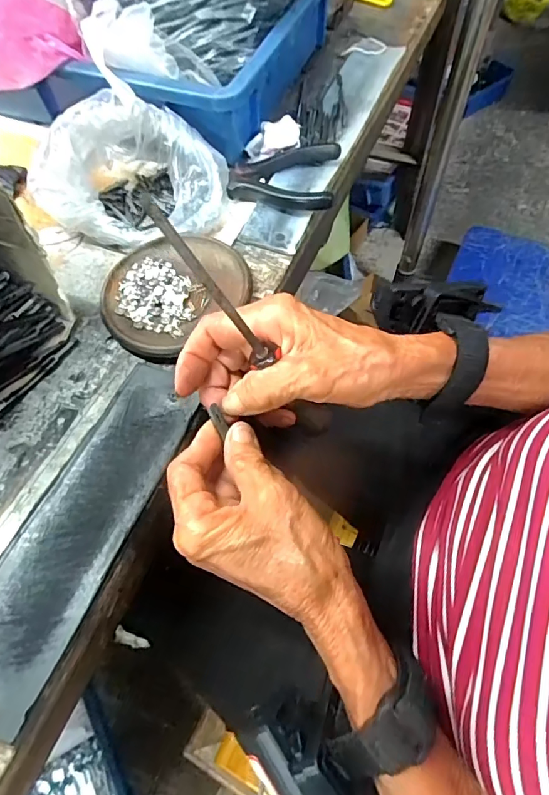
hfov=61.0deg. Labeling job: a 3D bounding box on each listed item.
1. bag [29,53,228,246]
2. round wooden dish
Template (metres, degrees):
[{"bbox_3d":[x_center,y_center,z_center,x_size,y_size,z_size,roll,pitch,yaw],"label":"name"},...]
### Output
[{"bbox_3d":[-0.112,-0.187,0.383,0.131,0.076,0.120,17,63,13],"label":"bag"},{"bbox_3d":[-0.080,-0.082,0.363,0.110,0.015,0.099,-39,66,-17],"label":"round wooden dish"}]

